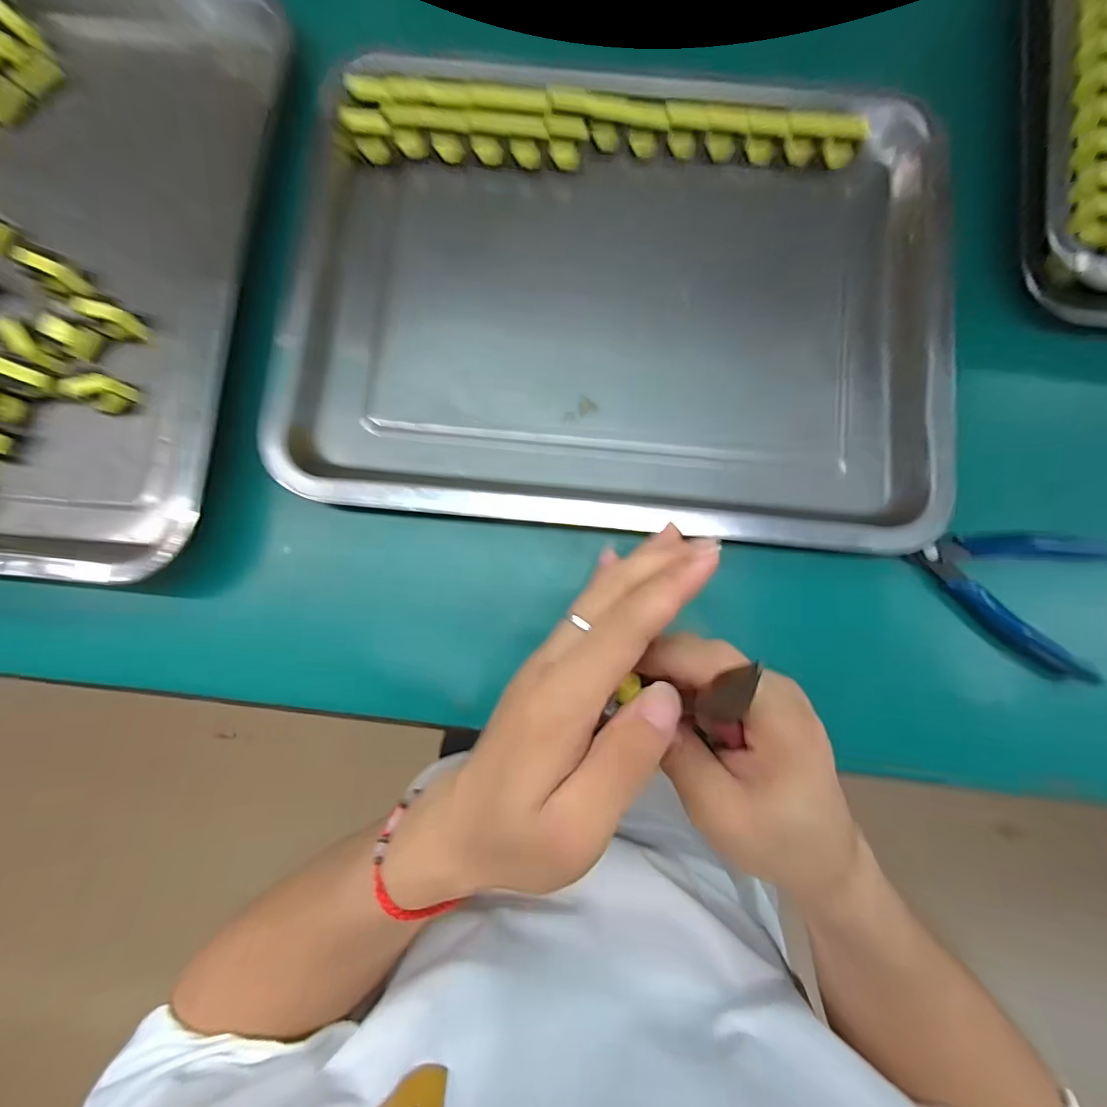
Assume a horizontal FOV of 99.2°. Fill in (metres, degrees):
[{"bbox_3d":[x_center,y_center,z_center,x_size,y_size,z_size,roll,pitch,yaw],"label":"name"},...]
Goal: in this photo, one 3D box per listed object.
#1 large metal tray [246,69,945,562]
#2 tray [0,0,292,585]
[{"bbox_3d":[0.041,-0.155,0.290,0.385,0.040,0.289,5,85,1],"label":"large metal tray"},{"bbox_3d":[-0.318,-0.184,0.276,0.278,0.025,0.382,5,85,1],"label":"tray"}]

